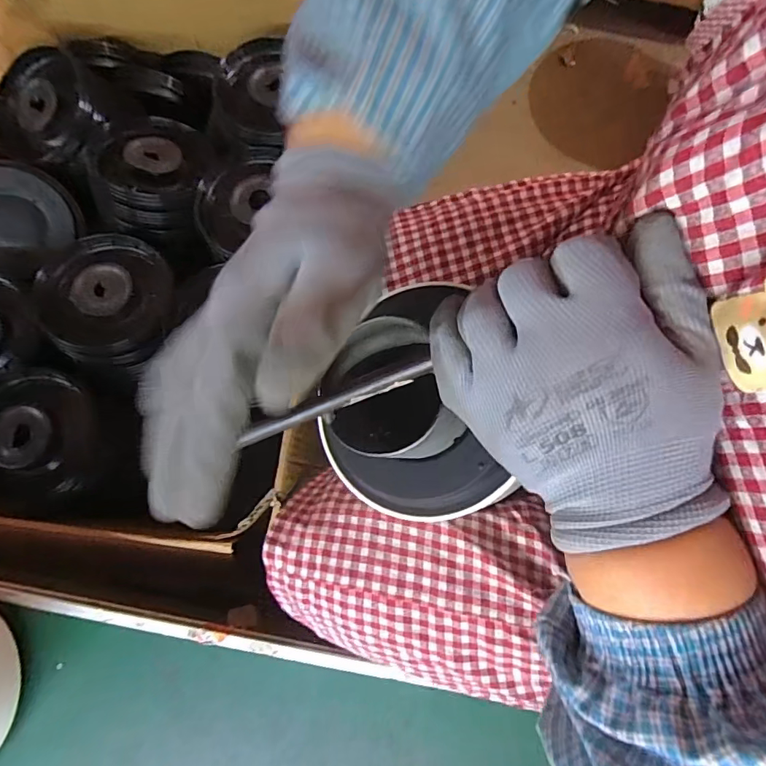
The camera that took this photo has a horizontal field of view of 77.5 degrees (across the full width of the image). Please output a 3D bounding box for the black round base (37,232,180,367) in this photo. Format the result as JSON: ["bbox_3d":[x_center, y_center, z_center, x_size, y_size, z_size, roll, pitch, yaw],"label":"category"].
[{"bbox_3d":[-0.297,-0.096,0.518,0.128,0.046,0.142,-29,79,-5],"label":"black round base"}]

